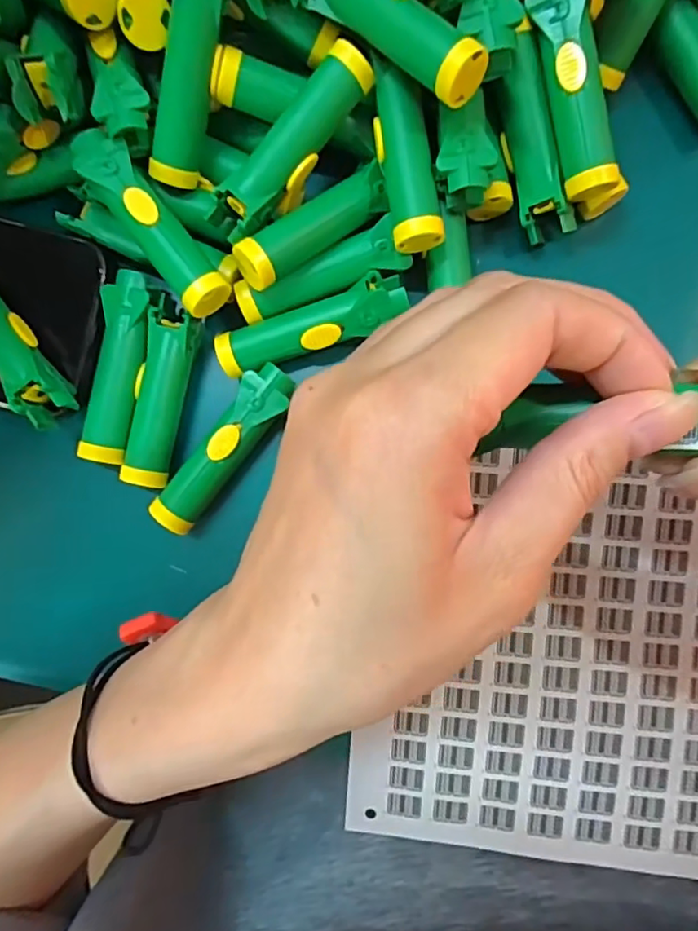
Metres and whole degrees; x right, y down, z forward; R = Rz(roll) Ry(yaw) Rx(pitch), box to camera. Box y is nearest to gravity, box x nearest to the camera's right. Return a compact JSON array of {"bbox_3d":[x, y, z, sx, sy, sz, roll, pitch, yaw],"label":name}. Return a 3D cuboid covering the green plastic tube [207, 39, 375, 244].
[{"bbox_3d":[-0.022,-0.120,0.221,0.019,0.018,0.078,41,91,4],"label":"green plastic tube"}]

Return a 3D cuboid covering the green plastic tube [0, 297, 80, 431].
[{"bbox_3d":[-0.143,-0.053,0.237,0.020,0.017,0.080,-38,86,2],"label":"green plastic tube"}]

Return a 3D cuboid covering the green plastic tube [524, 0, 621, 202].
[{"bbox_3d":[0.084,-0.143,0.218,0.019,0.019,0.081,-16,94,3],"label":"green plastic tube"}]

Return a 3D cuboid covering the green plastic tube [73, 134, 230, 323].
[{"bbox_3d":[-0.079,-0.095,0.232,0.022,0.020,0.082,-36,86,2],"label":"green plastic tube"}]

